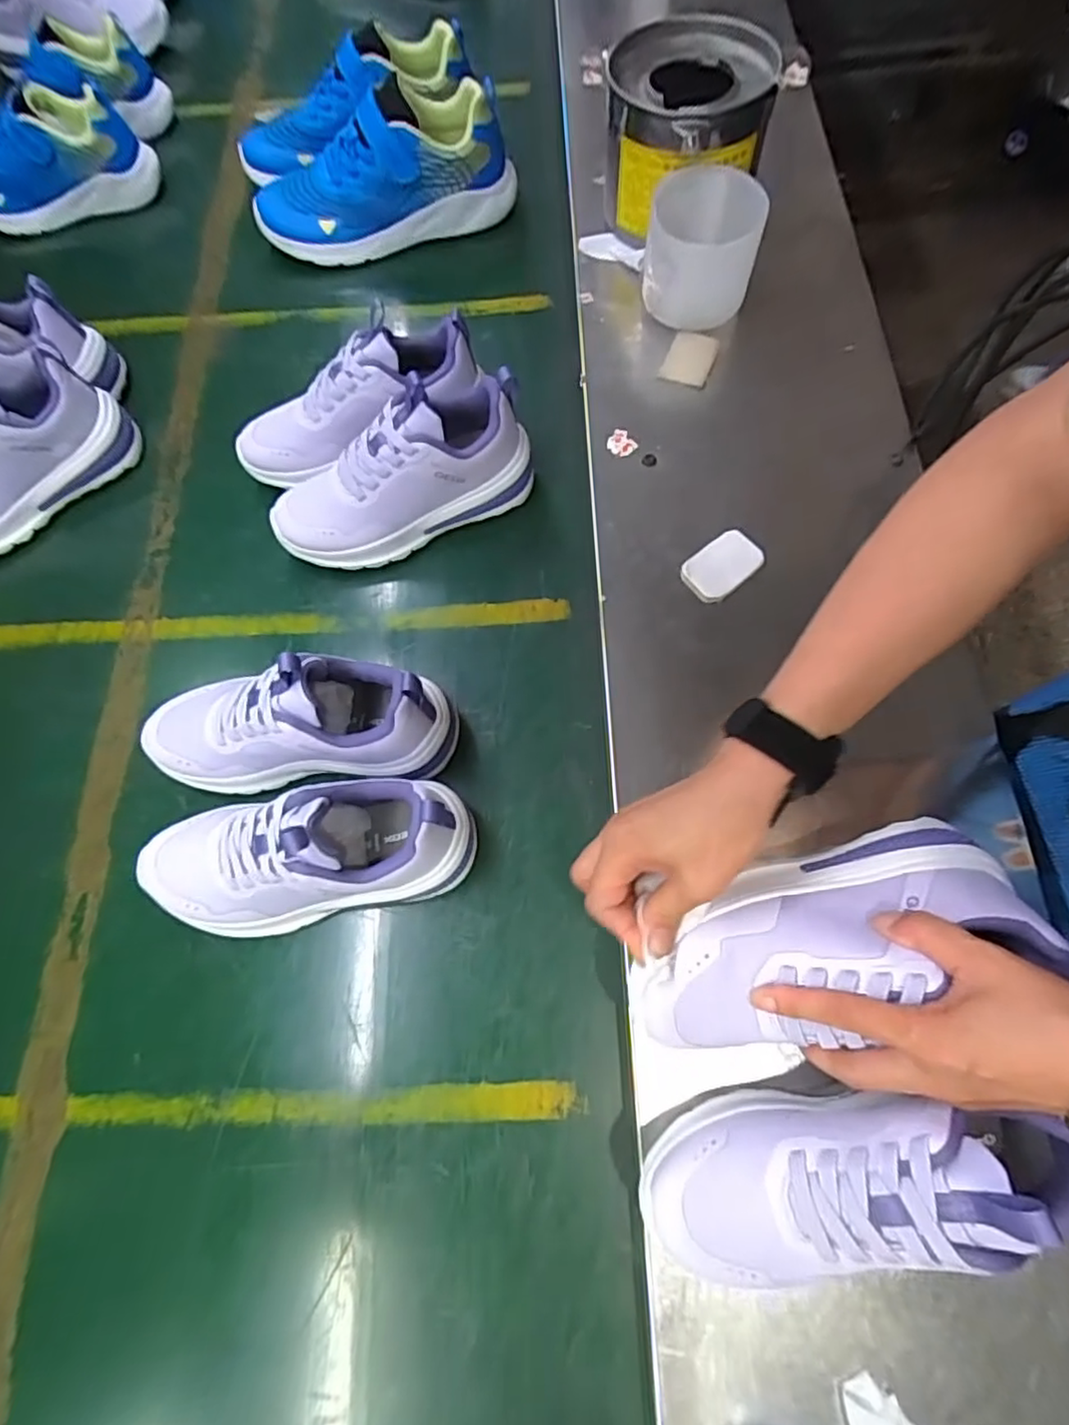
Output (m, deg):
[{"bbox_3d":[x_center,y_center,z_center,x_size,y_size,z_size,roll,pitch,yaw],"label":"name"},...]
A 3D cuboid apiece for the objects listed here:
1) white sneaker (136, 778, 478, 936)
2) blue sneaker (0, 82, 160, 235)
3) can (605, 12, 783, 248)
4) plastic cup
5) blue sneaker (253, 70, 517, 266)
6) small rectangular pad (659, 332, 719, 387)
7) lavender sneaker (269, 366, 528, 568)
[{"bbox_3d":[-0.150,0.095,0.412,0.217,0.101,0.077,-7,69,0],"label":"white sneaker"},{"bbox_3d":[-0.509,-0.582,0.686,0.207,0.096,0.091,-4,70,1],"label":"blue sneaker"},{"bbox_3d":[0.131,-0.502,0.576,0.131,0.117,0.136,-1,70,3],"label":"can"},{"bbox_3d":[0.143,-0.395,0.555,0.091,0.085,0.102,9,70,6],"label":"plastic cup"},{"bbox_3d":[-0.152,-0.545,0.649,0.259,0.109,0.097,-12,70,-2],"label":"blue sneaker"},{"bbox_3d":[0.137,-0.311,0.568,0.039,0.007,0.053,20,72,10],"label":"small rectangular pad"},{"bbox_3d":[-0.104,-0.186,0.516,0.214,0.105,0.073,-28,71,-7],"label":"lavender sneaker"}]

